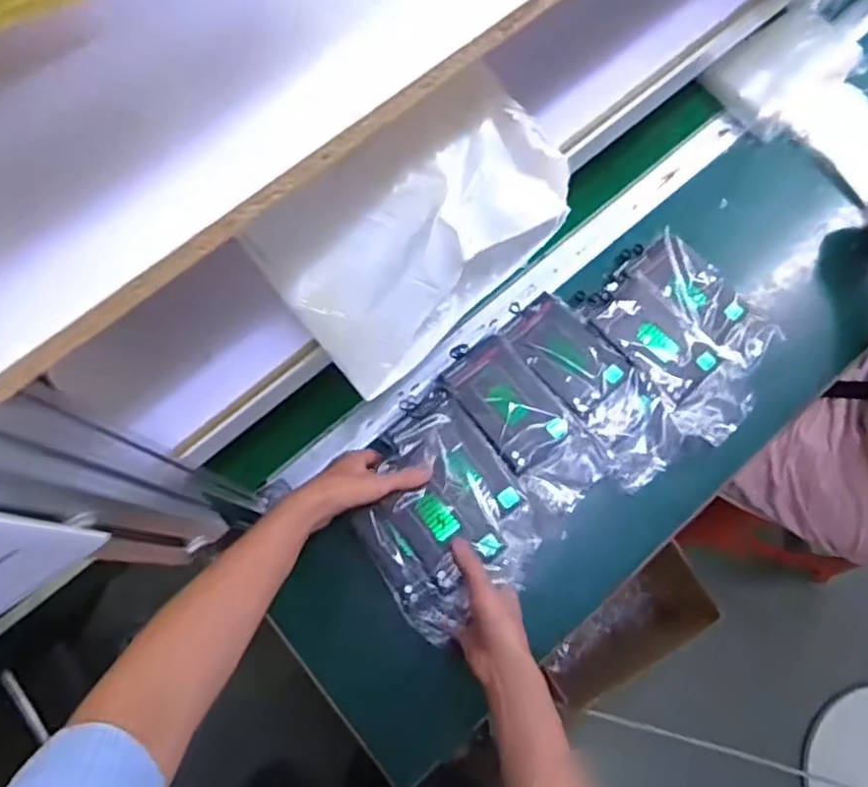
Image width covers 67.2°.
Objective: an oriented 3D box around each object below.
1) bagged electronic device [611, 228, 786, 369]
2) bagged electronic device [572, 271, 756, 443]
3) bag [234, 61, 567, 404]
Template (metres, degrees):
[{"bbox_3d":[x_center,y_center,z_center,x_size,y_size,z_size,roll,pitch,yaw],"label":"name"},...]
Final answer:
[{"bbox_3d":[0.311,-0.115,0.783,0.093,0.048,0.201,-43,77,-11],"label":"bagged electronic device"},{"bbox_3d":[0.264,-0.050,0.755,0.111,0.053,0.233,-42,77,-10],"label":"bagged electronic device"},{"bbox_3d":[0.003,-0.115,0.497,0.233,0.130,0.093,-44,78,-11],"label":"bag"}]

